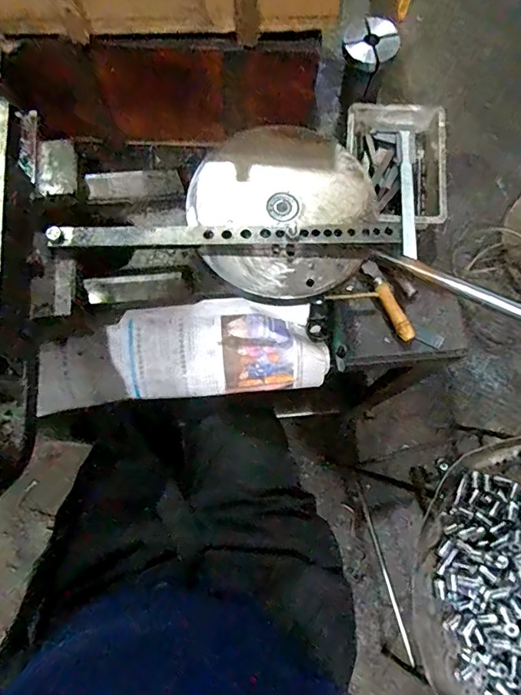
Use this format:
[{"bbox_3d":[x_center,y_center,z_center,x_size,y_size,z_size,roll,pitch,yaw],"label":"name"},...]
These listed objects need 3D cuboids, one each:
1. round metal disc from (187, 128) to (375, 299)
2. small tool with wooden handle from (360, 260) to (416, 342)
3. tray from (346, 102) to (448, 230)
[{"bbox_3d":[0.022,-0.142,0.465,0.178,0.017,0.186,0,74,-1],"label":"round metal disc"},{"bbox_3d":[0.157,-0.058,0.567,0.019,0.015,0.109,-27,76,-8],"label":"small tool with wooden handle"},{"bbox_3d":[0.176,-0.236,0.615,0.126,0.053,0.189,3,74,0],"label":"tray"}]

